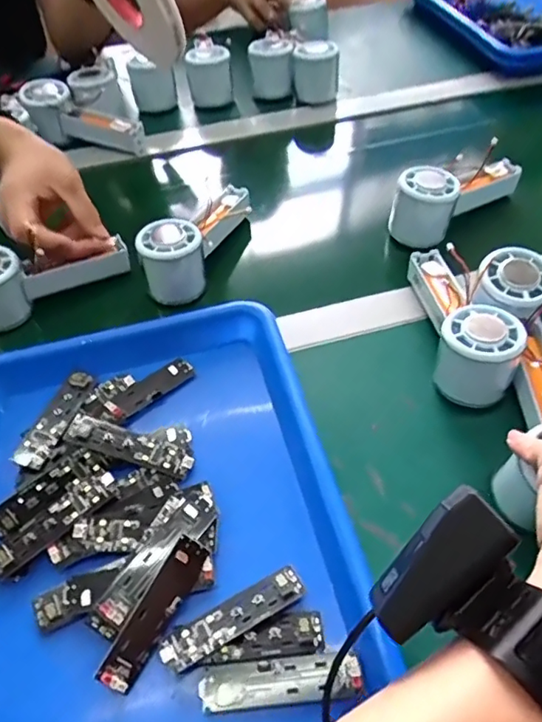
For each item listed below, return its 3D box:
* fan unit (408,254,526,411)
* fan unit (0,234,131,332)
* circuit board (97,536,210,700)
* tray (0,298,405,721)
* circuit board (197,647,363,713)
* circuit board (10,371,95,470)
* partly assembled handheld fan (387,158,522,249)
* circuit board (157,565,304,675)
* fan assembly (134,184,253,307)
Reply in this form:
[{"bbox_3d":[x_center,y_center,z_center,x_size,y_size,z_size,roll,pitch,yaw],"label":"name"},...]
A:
[{"bbox_3d":[0.154,-0.037,0.449,0.056,0.058,0.148,-1,50,2],"label":"fan unit"},{"bbox_3d":[-0.211,-0.079,0.517,0.149,0.062,0.048,-17,50,-26],"label":"fan unit"},{"bbox_3d":[-0.069,0.150,0.333,0.023,0.005,0.089,37,64,-9],"label":"circuit board"},{"bbox_3d":[-0.078,0.101,0.367,0.262,0.037,0.319,-17,51,-11],"label":"tray"},{"bbox_3d":[0.005,0.182,0.318,0.090,0.009,0.022,-6,50,-2],"label":"circuit board"},{"bbox_3d":[-0.163,0.042,0.419,0.024,0.005,0.086,10,51,11],"label":"circuit board"},{"bbox_3d":[0.181,-0.165,0.555,0.145,0.071,0.052,-28,54,-19],"label":"partly assembled handheld fan"},{"bbox_3d":[-0.022,0.155,0.335,0.091,0.006,0.022,-25,53,-17],"label":"circuit board"},{"bbox_3d":[-0.066,-0.114,0.528,0.056,0.066,0.134,25,56,22],"label":"fan assembly"}]

